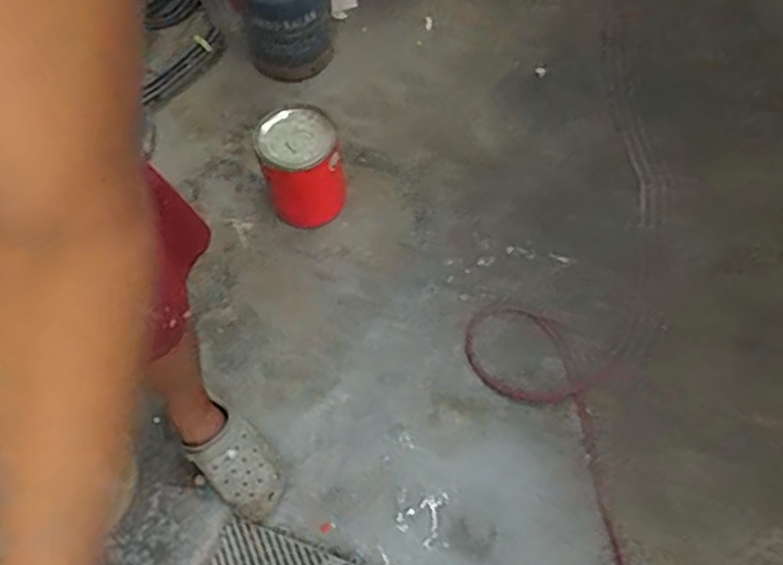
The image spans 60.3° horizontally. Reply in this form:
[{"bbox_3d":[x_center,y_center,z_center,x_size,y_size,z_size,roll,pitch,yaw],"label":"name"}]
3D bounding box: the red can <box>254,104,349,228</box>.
[{"bbox_3d":[-0.189,-0.238,1.415,0.159,0.246,0.150,-1,62,1],"label":"red can"}]

